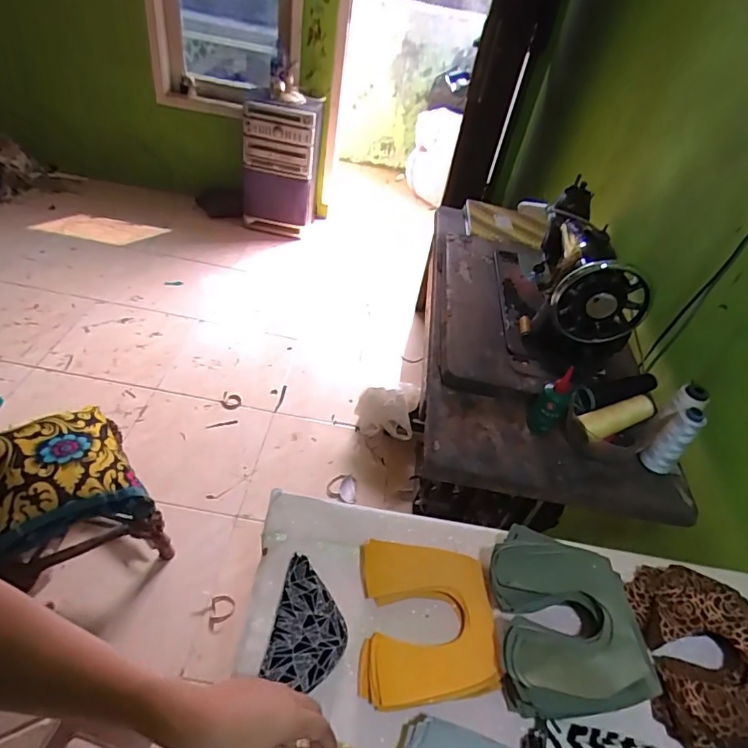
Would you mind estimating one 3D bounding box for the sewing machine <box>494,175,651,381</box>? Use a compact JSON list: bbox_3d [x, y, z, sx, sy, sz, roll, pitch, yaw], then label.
[{"bbox_3d":[0.341,-0.191,0.908,0.160,0.194,0.379,6,42,-3],"label":"sewing machine"}]

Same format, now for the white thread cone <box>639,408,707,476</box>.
[{"bbox_3d":[0.426,0.096,0.717,0.039,0.114,0.043,-21,52,-31],"label":"white thread cone"}]

